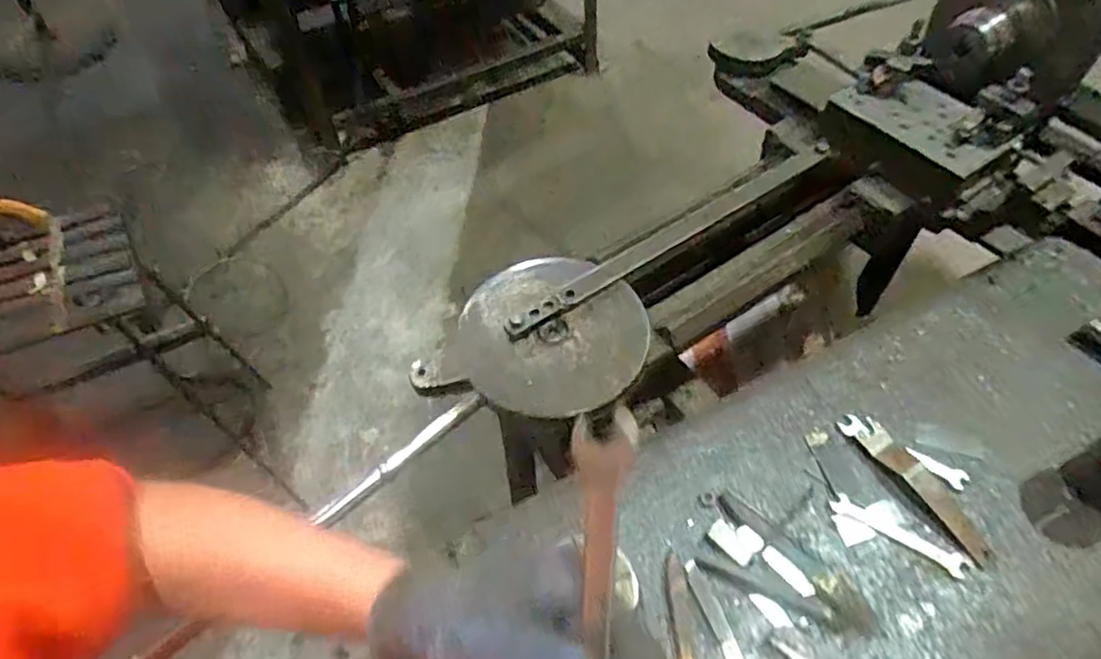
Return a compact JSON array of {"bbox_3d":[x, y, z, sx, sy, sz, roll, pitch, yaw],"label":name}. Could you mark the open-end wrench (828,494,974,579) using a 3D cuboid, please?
[{"bbox_3d":[0.300,0.175,0.563,0.112,0.004,0.021,28,59,20],"label":"open-end wrench"}]

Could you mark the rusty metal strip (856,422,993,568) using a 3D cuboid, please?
[{"bbox_3d":[0.332,0.140,0.577,0.038,0.016,0.139,-31,59,-20],"label":"rusty metal strip"}]

